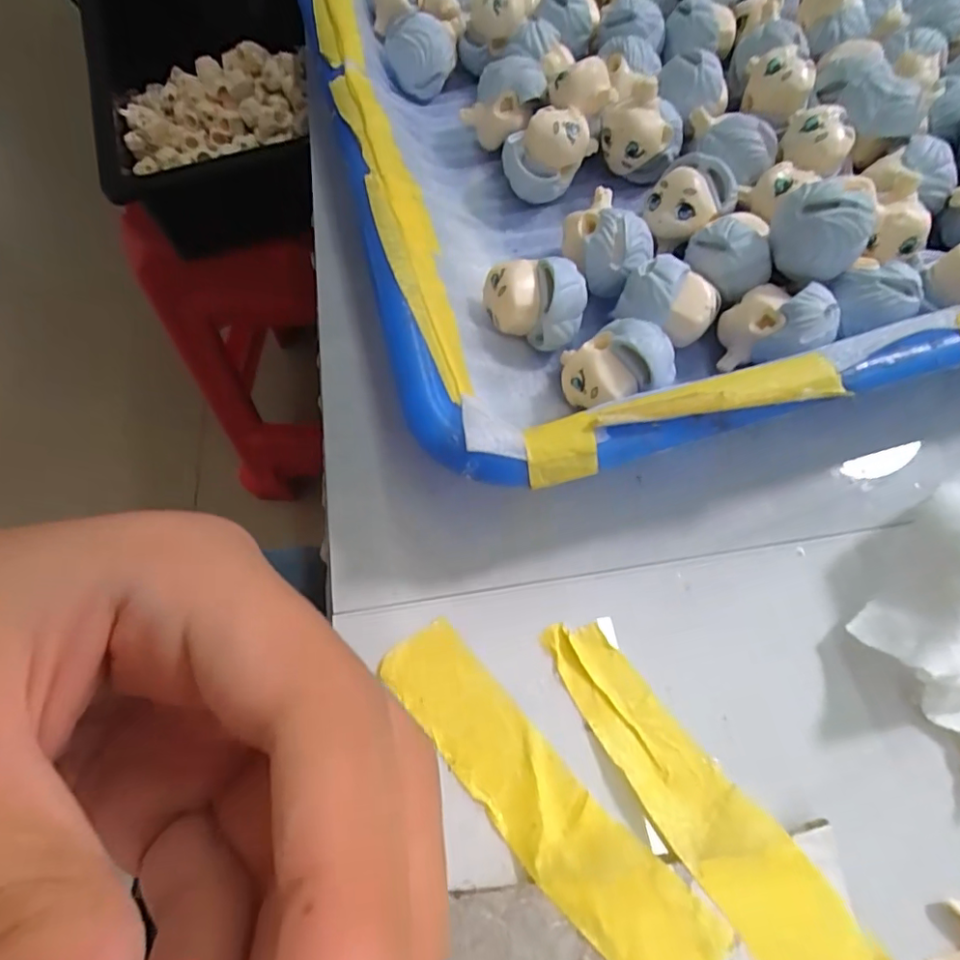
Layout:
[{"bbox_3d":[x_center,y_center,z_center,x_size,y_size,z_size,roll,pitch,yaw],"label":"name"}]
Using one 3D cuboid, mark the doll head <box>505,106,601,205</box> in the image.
[{"bbox_3d":[0.022,-0.103,0.179,0.028,0.026,0.019,10,66,5],"label":"doll head"}]

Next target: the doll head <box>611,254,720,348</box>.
[{"bbox_3d":[0.051,-0.049,0.150,0.025,0.016,0.017,19,67,9],"label":"doll head"}]

